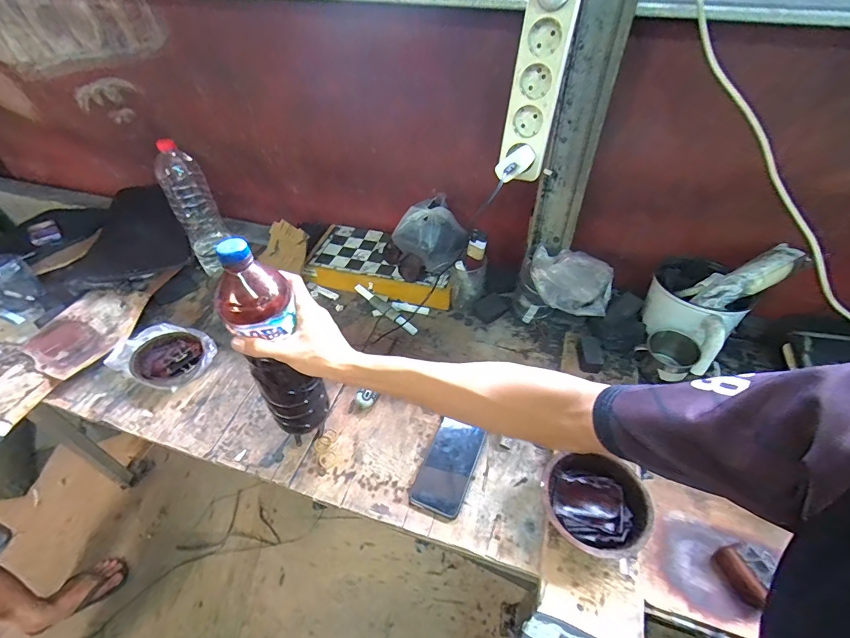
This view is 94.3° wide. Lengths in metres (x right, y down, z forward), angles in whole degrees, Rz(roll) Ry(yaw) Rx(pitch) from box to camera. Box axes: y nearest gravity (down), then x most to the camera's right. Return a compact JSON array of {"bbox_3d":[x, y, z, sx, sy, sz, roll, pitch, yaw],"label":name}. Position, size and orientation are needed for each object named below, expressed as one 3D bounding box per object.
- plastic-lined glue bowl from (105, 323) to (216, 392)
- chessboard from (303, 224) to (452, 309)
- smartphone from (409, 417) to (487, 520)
[{"bbox_3d":[-0.509,0.067,0.774,0.152,0.049,0.140,20,52,18],"label":"plastic-lined glue bowl"},{"bbox_3d":[-0.098,-0.129,0.956,0.356,0.052,0.195,10,49,10],"label":"chessboard"},{"bbox_3d":[0.039,0.238,0.644,0.080,0.009,0.151,18,51,16],"label":"smartphone"}]

